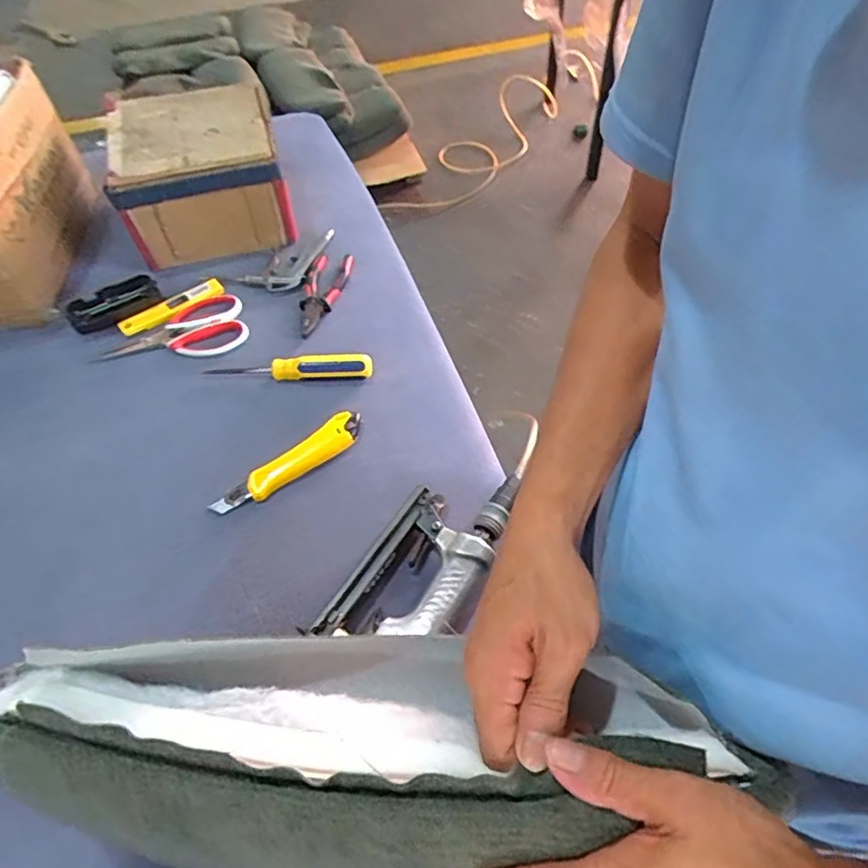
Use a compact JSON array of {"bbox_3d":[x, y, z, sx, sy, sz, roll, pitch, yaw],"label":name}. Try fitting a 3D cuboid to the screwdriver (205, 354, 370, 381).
[{"bbox_3d":[-0.170,-0.075,0.691,0.195,0.019,0.027,-1,54,2],"label":"screwdriver"}]

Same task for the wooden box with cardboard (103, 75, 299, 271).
[{"bbox_3d":[-0.326,-0.369,0.843,0.214,0.138,0.259,-15,54,-7],"label":"wooden box with cardboard"}]

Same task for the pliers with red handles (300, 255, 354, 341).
[{"bbox_3d":[-0.147,-0.183,0.772,0.048,0.014,0.153,10,55,10],"label":"pliers with red handles"}]

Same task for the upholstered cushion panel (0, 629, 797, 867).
[{"bbox_3d":[-0.038,0.160,0.311,0.378,0.063,0.127,3,54,-1],"label":"upholstered cushion panel"}]

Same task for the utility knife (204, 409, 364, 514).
[{"bbox_3d":[-0.149,0.032,0.621,0.171,0.022,0.032,-35,59,-20],"label":"utility knife"}]

